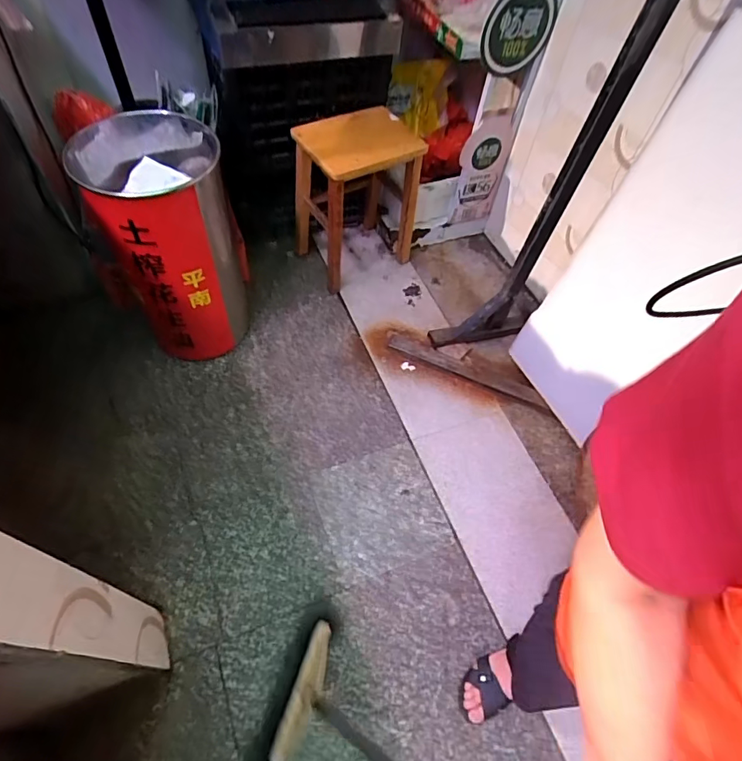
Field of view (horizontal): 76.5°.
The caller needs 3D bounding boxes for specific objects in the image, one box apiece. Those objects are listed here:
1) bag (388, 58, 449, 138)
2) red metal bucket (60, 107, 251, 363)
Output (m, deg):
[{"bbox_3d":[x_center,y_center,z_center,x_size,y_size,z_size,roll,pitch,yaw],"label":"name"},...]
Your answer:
[{"bbox_3d":[0.134,-0.780,1.298,0.167,0.205,0.117,6,56,0],"label":"bag"},{"bbox_3d":[-0.479,-0.331,1.167,0.292,0.563,0.269,3,56,-4],"label":"red metal bucket"}]

